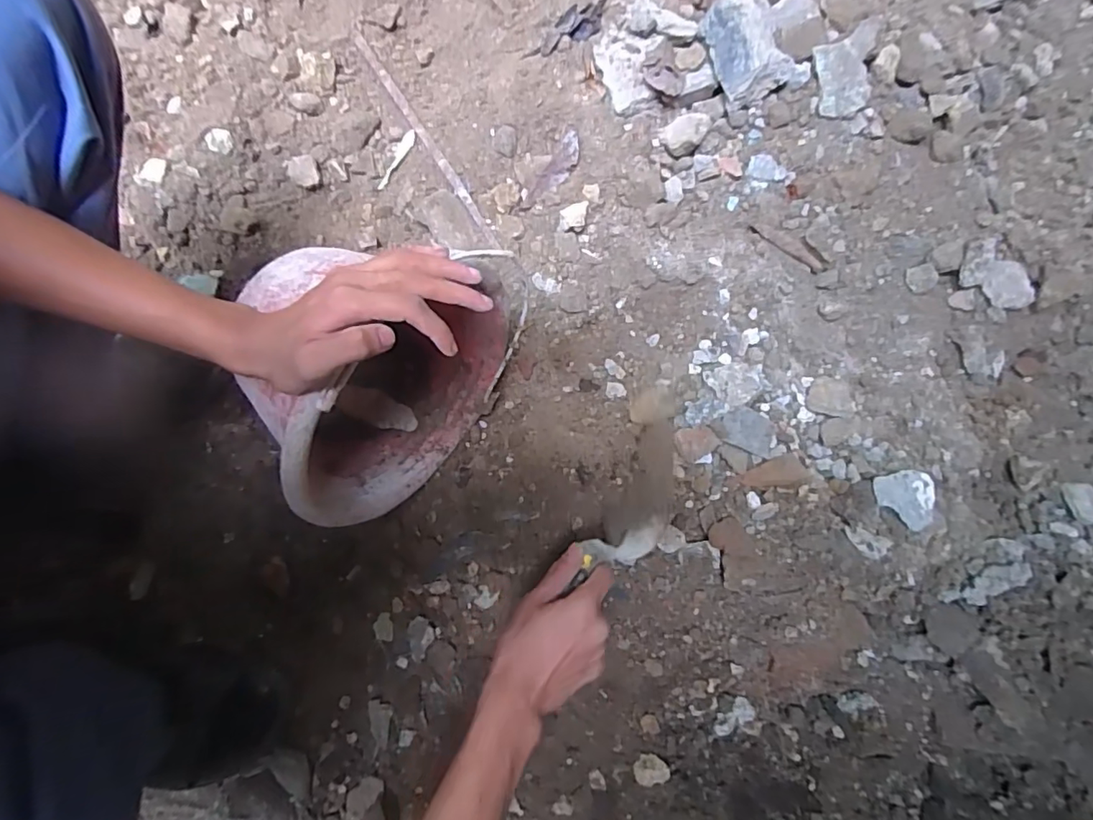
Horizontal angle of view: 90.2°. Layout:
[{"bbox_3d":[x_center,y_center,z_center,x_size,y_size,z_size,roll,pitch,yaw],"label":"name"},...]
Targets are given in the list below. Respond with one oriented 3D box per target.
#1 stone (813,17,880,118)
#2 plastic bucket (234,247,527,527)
[{"bbox_3d":[0.335,-0.388,0.621,0.065,0.025,0.105,6,99,0],"label":"stone"},{"bbox_3d":[-0.163,-0.043,0.484,0.174,0.208,0.245,35,79,7],"label":"plastic bucket"}]

